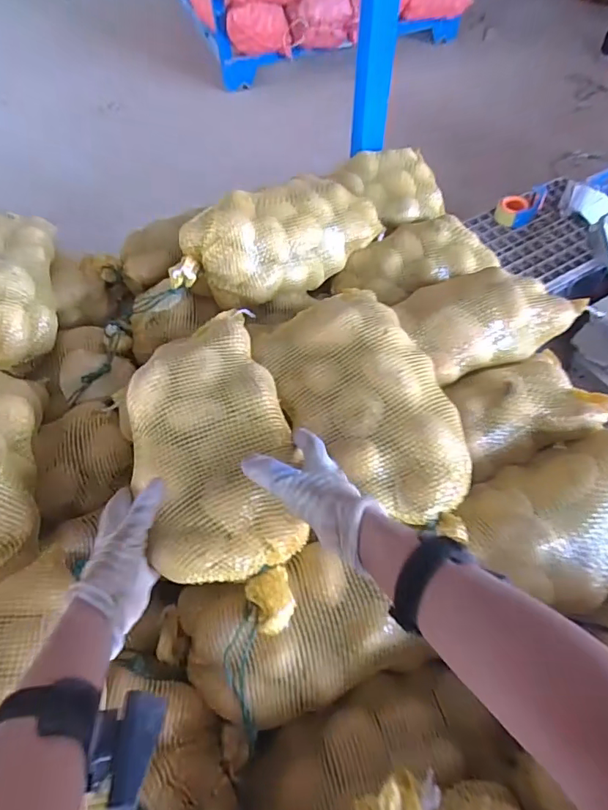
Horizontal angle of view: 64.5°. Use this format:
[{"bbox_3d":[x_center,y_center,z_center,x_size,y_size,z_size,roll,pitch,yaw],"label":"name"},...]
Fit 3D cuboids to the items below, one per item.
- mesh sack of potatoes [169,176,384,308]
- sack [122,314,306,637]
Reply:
[{"bbox_3d":[-0.037,-0.271,0.755,0.370,0.121,0.156,-32,64,-17],"label":"mesh sack of potatoes"},{"bbox_3d":[-0.095,0.057,0.534,0.176,0.087,0.362,-14,67,-7],"label":"sack"}]

